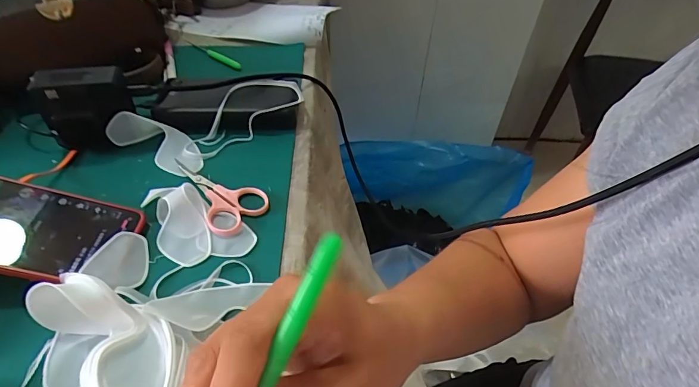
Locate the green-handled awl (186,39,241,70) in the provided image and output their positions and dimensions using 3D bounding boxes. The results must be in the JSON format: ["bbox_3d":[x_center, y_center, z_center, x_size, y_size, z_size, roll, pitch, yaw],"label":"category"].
[{"bbox_3d":[-0.183,-0.187,0.543,0.098,0.005,0.011,31,53,24],"label":"green-handled awl"}]

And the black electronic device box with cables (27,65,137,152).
[{"bbox_3d":[-0.257,-0.082,0.405,0.078,0.074,0.047,-10,48,-11],"label":"black electronic device box with cables"}]

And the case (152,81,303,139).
[{"bbox_3d":[-0.130,-0.094,0.438,0.149,0.034,0.053,-7,48,-8],"label":"case"}]

